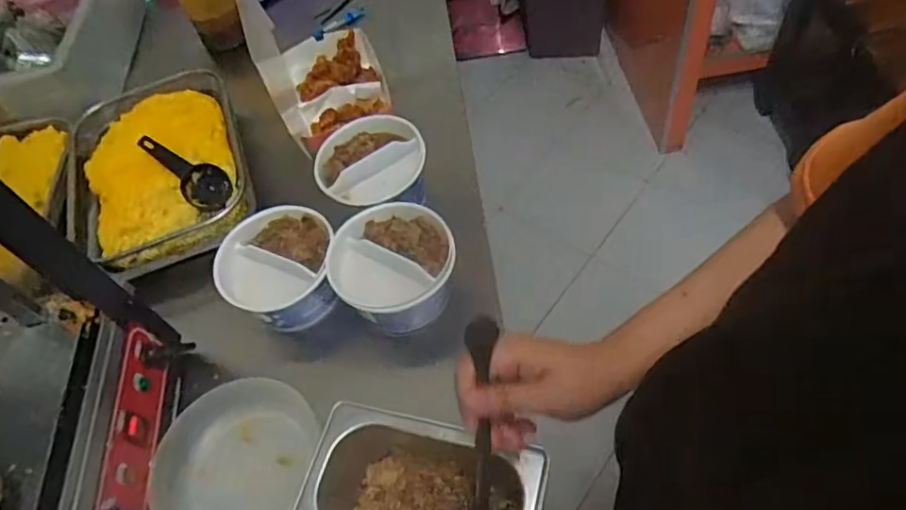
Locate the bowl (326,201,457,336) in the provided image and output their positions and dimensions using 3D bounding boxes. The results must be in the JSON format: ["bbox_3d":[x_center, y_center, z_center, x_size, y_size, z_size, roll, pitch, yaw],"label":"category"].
[{"bbox_3d":[-0.060,0.016,0.625,0.129,0.063,0.132,-4,55,6],"label":"bowl"}]

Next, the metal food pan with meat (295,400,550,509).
[{"bbox_3d":[-0.025,0.198,0.473,0.175,0.090,0.107,12,56,12],"label":"metal food pan with meat"}]

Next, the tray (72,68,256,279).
[{"bbox_3d":[-0.370,-0.110,0.768,0.197,0.072,0.291,-20,56,-10],"label":"tray"}]

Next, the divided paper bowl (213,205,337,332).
[{"bbox_3d":[-0.190,0.019,0.650,0.123,0.070,0.122,-4,55,6],"label":"divided paper bowl"}]

